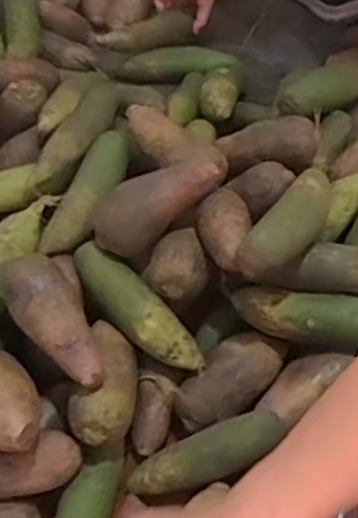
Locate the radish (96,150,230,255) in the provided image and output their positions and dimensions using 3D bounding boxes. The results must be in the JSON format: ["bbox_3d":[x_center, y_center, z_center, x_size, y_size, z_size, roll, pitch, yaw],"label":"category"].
[{"bbox_3d":[-0.018,-0.072,0.780,0.185,0.073,0.066,-35,57,-1],"label":"radish"}]

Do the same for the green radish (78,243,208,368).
[{"bbox_3d":[-0.054,0.054,0.773,0.054,0.046,0.198,-36,59,-20],"label":"green radish"}]

